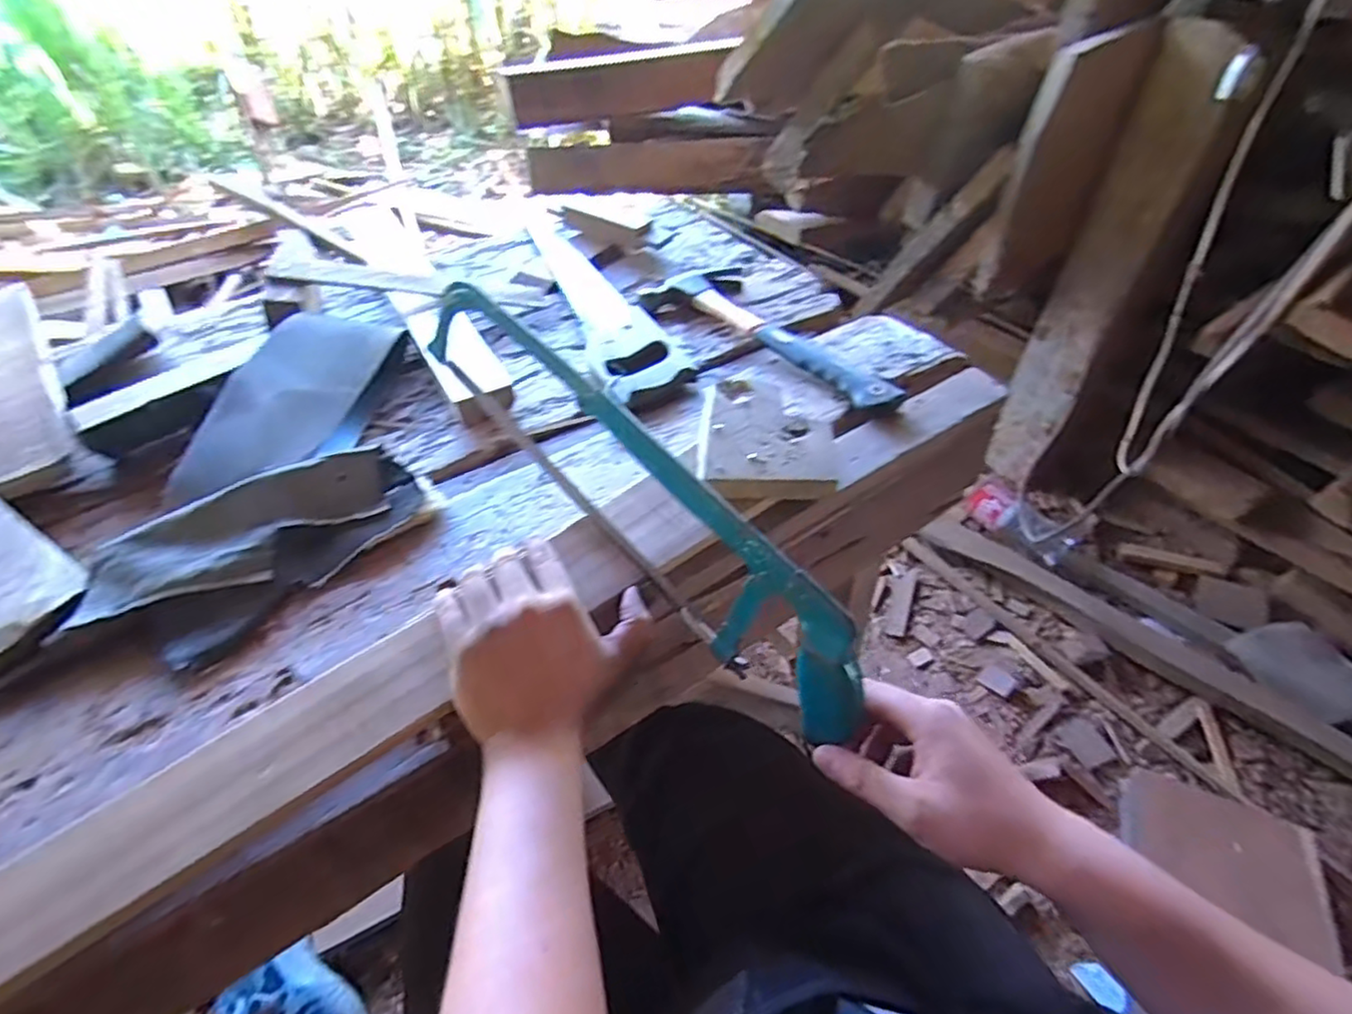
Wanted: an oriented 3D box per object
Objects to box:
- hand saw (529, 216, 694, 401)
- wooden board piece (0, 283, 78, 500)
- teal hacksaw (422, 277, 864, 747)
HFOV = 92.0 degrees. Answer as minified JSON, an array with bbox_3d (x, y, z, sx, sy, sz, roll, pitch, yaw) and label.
[{"bbox_3d":[-0.110,-0.256,0.777,0.095,0.020,0.427,-19,49,-19],"label":"hand saw"},{"bbox_3d":[-0.667,-0.136,0.653,0.072,0.024,0.426,-31,54,-28],"label":"wooden board piece"},{"bbox_3d":[-0.040,-0.015,0.461,0.031,0.098,0.436,-34,65,-30],"label":"teal hacksaw"}]

